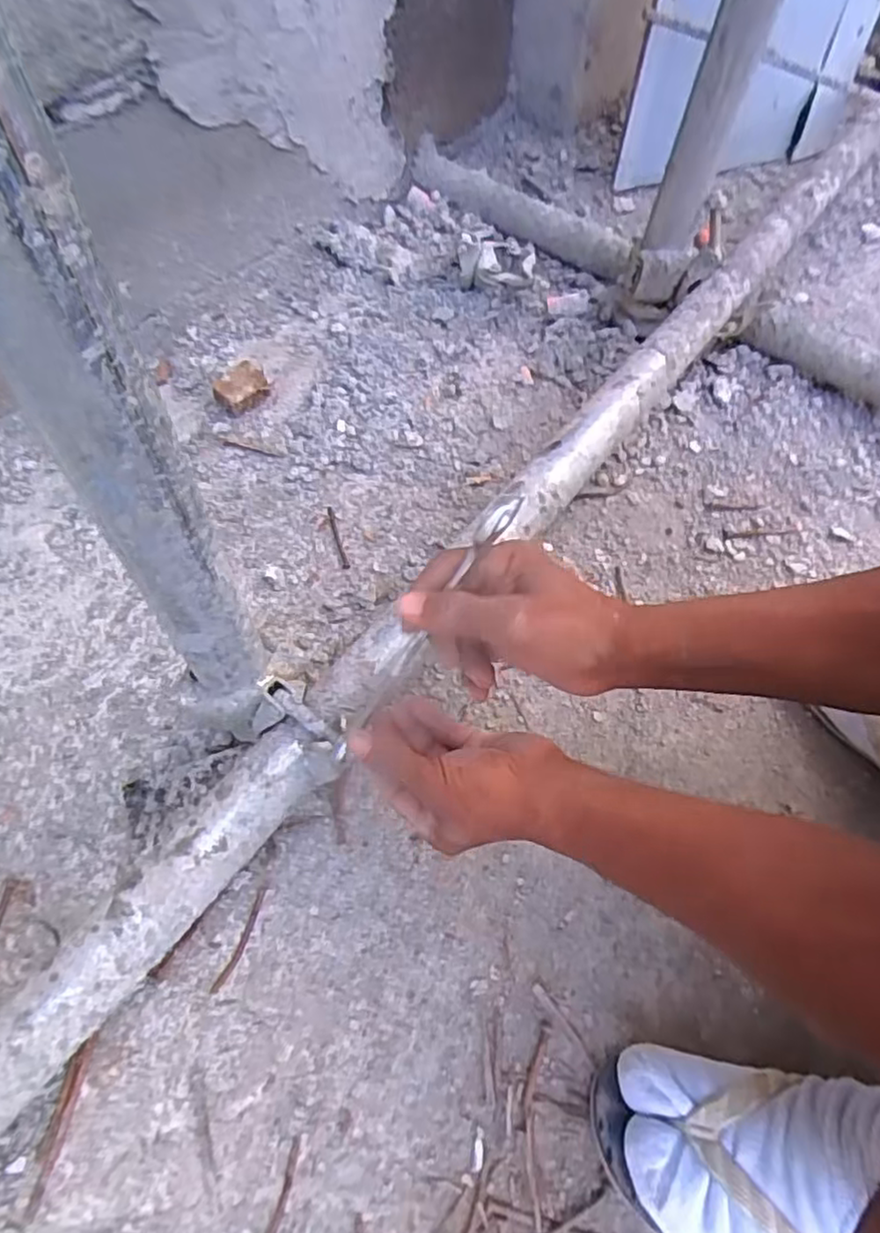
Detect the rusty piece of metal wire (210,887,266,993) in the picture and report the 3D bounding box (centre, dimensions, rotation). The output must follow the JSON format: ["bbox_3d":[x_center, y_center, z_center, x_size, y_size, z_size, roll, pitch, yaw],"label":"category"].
[{"bbox_3d":[-0.136,0.222,0.460,0.008,0.004,0.069,21,62,8],"label":"rusty piece of metal wire"}]

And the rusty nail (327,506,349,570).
[{"bbox_3d":[-0.098,-0.075,0.636,0.006,0.004,0.072,-15,63,-11],"label":"rusty nail"}]

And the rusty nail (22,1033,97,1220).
[{"bbox_3d":[-0.234,0.311,0.411,0.011,0.006,0.090,7,61,1],"label":"rusty nail"}]

